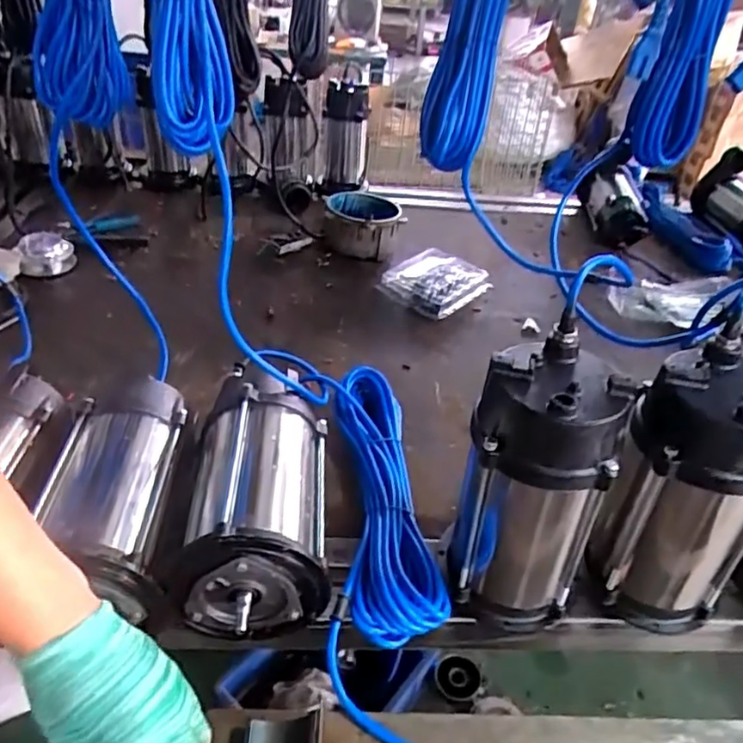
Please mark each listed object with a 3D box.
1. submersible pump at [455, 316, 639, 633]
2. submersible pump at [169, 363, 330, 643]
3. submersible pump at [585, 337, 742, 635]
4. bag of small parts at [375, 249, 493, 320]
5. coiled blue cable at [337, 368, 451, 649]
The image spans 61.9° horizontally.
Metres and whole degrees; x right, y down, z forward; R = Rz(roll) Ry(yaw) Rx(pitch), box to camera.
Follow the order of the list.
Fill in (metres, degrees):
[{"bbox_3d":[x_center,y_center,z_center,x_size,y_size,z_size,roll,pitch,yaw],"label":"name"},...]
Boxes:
[{"bbox_3d":[0.142,0.109,0.568,0.118,0.258,0.119,10,38,6],"label":"submersible pump"},{"bbox_3d":[-0.115,0.122,0.624,0.136,0.140,0.270,1,38,-6],"label":"submersible pump"},{"bbox_3d":[0.285,0.112,0.566,0.113,0.248,0.120,0,38,-8],"label":"submersible pump"},{"bbox_3d":[0.110,-0.160,1.099,0.140,0.031,0.161,29,43,27],"label":"bag of small parts"},{"bbox_3d":[0.012,0.126,0.701,0.090,0.061,0.360,1,38,-6],"label":"coiled blue cable"}]

